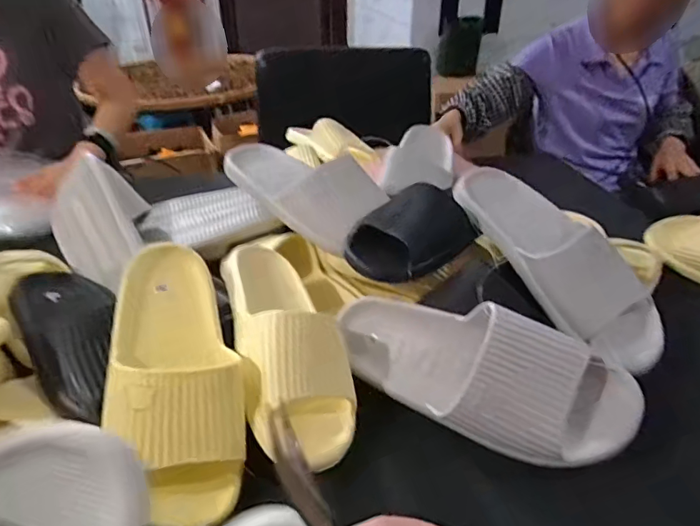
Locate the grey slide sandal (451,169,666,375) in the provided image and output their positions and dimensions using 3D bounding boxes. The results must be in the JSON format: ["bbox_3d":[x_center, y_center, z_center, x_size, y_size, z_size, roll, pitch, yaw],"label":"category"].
[{"bbox_3d":[0.224,-0.014,0.519,0.099,0.059,0.277,-18,56,-25],"label":"grey slide sandal"}]

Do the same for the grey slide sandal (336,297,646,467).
[{"bbox_3d":[0.108,0.095,0.436,0.273,0.075,0.109,16,72,26],"label":"grey slide sandal"}]

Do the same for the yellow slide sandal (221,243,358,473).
[{"bbox_3d":[-0.051,0.060,0.449,0.099,0.060,0.246,10,41,-33],"label":"yellow slide sandal"}]

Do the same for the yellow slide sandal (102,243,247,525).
[{"bbox_3d":[-0.147,0.084,0.399,0.102,0.056,0.242,-12,59,-17],"label":"yellow slide sandal"}]

